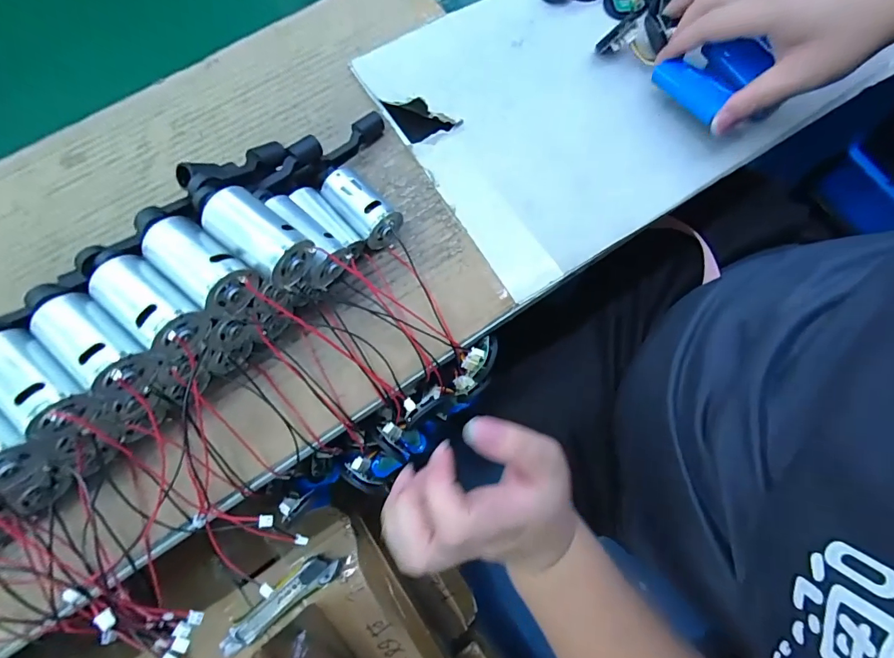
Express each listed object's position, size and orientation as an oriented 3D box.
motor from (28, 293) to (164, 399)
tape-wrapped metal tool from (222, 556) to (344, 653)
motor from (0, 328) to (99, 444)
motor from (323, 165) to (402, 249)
[{"bbox_3d":[-0.198,0.009,0.250,0.066,0.030,0.035,34,77,11],"label":"motor"},{"bbox_3d":[-0.190,0.314,0.507,0.143,0.018,0.036,-40,76,-10],"label":"tape-wrapped metal tool"},{"bbox_3d":[-0.228,0.029,0.242,0.065,0.032,0.033,39,78,12],"label":"motor"},{"bbox_3d":[-0.066,-0.092,0.343,0.031,0.034,0.062,-41,77,-11],"label":"motor"}]

